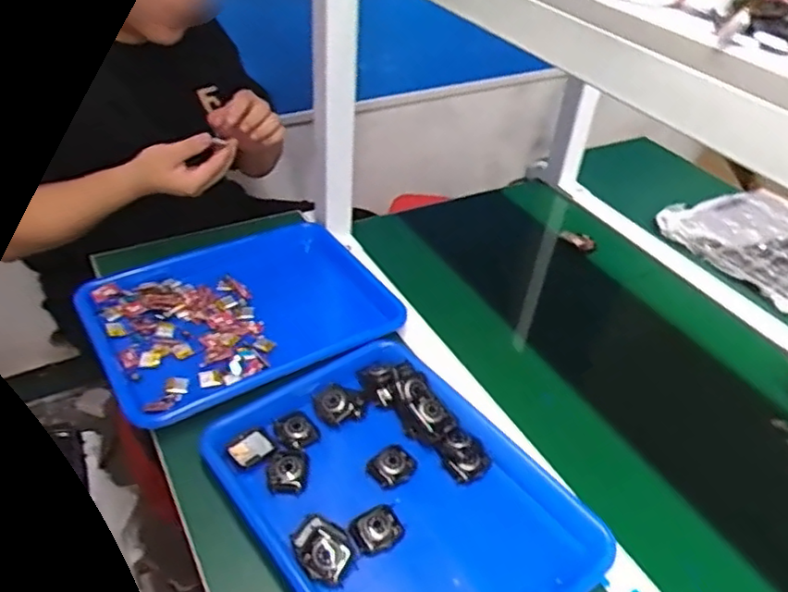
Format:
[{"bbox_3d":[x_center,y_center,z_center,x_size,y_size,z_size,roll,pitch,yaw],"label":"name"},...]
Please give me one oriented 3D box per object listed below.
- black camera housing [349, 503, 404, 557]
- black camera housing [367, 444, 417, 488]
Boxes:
[{"bbox_3d":[-0.016,0.212,0.569,0.043,0.013,0.038,-23,46,-29],"label":"black camera housing"},{"bbox_3d":[-0.001,0.170,0.626,0.043,0.013,0.038,-30,49,-35],"label":"black camera housing"}]

